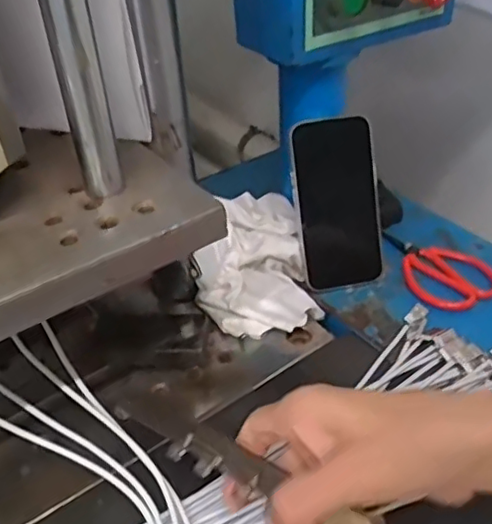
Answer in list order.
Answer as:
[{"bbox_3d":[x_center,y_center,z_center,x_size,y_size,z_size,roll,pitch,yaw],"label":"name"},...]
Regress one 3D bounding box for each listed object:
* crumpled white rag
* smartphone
[{"bbox_3d":[0.001,-0.004,0.532,0.096,0.061,0.146,-9,39,-8],"label":"crumpled white rag"},{"bbox_3d":[0.082,-0.051,0.524,0.075,0.145,0.011,-12,13,-11],"label":"smartphone"}]

